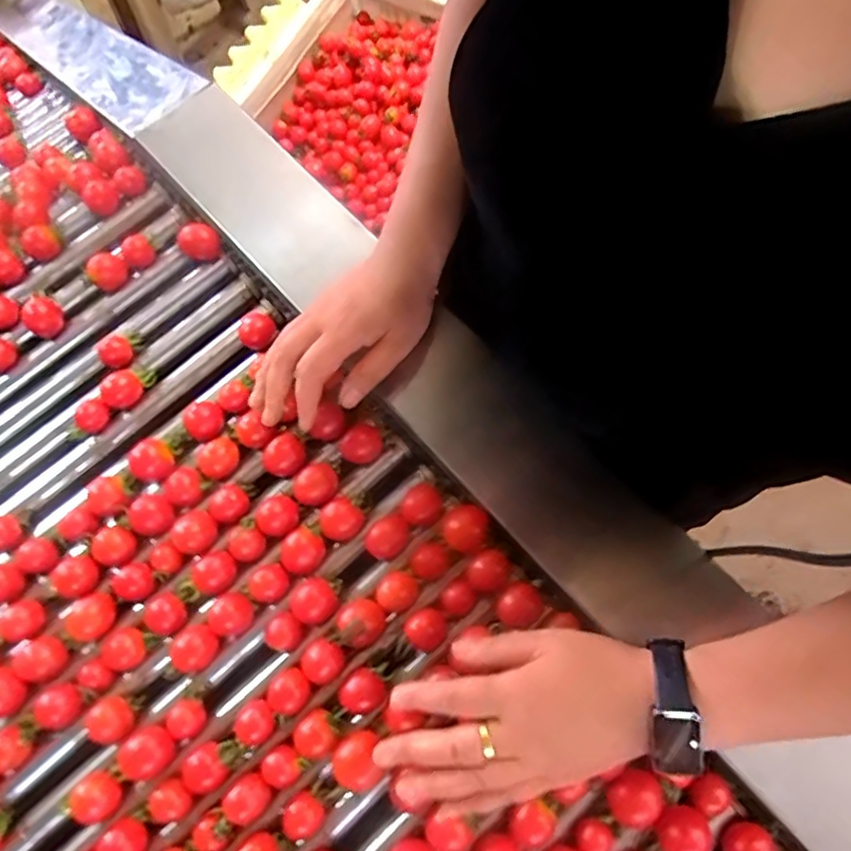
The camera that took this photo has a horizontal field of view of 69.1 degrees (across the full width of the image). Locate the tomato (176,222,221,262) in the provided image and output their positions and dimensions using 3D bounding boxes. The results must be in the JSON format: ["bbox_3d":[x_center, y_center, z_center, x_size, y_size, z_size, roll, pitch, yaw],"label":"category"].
[{"bbox_3d":[-0.187,-0.151,0.513,0.031,0.025,0.025,-30,73,-7],"label":"tomato"}]

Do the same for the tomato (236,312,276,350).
[{"bbox_3d":[-0.132,-0.073,0.488,0.028,0.022,0.024,-30,73,-7],"label":"tomato"}]

